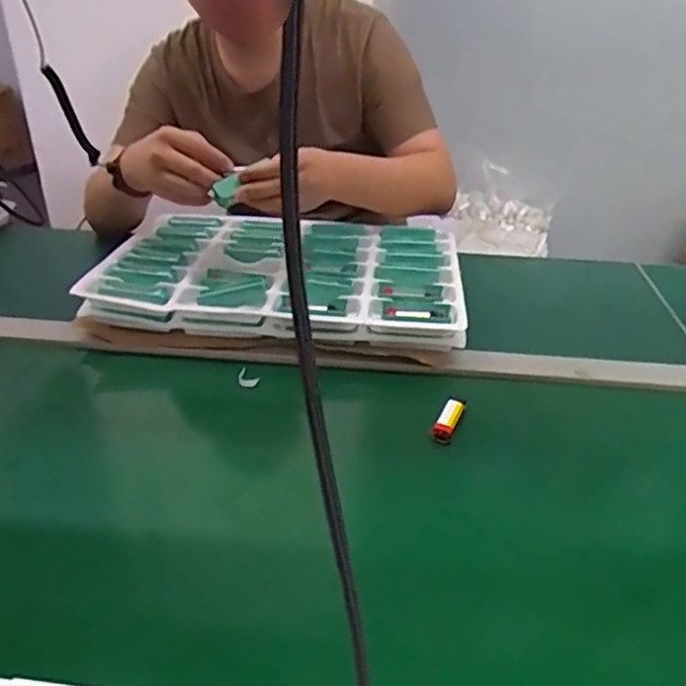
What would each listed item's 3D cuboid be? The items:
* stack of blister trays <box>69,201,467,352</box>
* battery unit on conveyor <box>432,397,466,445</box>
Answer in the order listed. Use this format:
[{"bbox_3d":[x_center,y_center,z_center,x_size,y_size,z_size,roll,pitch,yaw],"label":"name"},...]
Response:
[{"bbox_3d":[-0.073,-0.101,0.840,0.446,0.052,0.291,4,32,4],"label":"stack of blister trays"},{"bbox_3d":[0.107,0.076,0.626,0.018,0.019,0.055,19,55,25],"label":"battery unit on conveyor"}]

